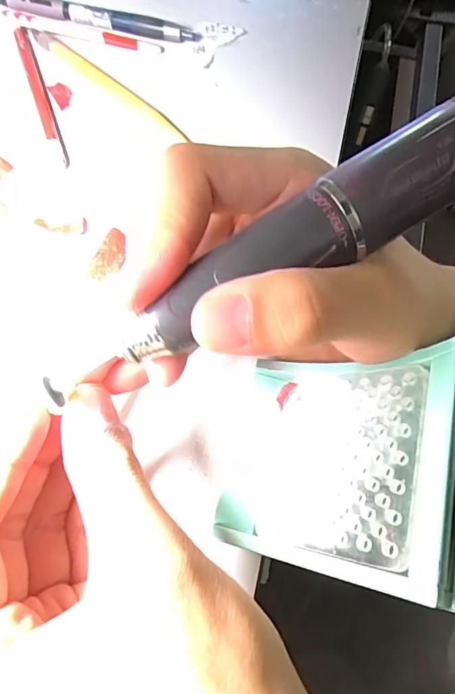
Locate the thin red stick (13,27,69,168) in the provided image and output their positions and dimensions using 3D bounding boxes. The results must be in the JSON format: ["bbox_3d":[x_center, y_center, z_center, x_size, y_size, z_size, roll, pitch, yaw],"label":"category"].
[{"bbox_3d":[-0.113,-0.153,0.277,0.008,0.008,0.119,-20,71,-8],"label":"thin red stick"}]

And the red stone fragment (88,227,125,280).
[{"bbox_3d":[-0.059,-0.047,0.235,0.015,0.004,0.031,17,70,6],"label":"red stone fragment"}]

